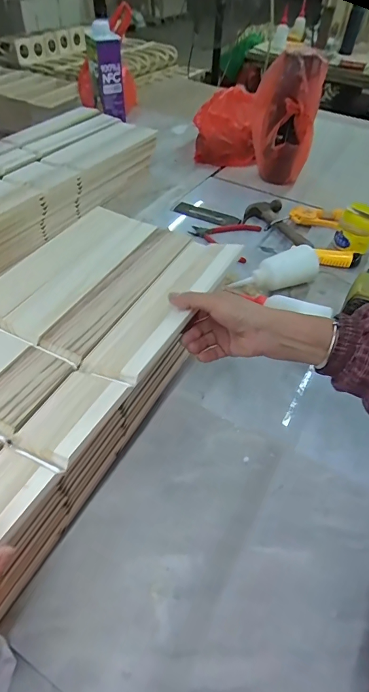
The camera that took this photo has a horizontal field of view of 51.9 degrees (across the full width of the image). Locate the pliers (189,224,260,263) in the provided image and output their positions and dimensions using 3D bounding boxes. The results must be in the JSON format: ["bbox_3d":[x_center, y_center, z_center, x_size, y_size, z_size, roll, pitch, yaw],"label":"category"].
[{"bbox_3d":[0.077,-0.227,0.777,0.136,0.009,0.137,18,50,13],"label":"pliers"}]

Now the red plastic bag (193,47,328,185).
[{"bbox_3d":[0.159,-0.541,0.905,0.123,0.256,0.327,-35,58,-29],"label":"red plastic bag"}]

